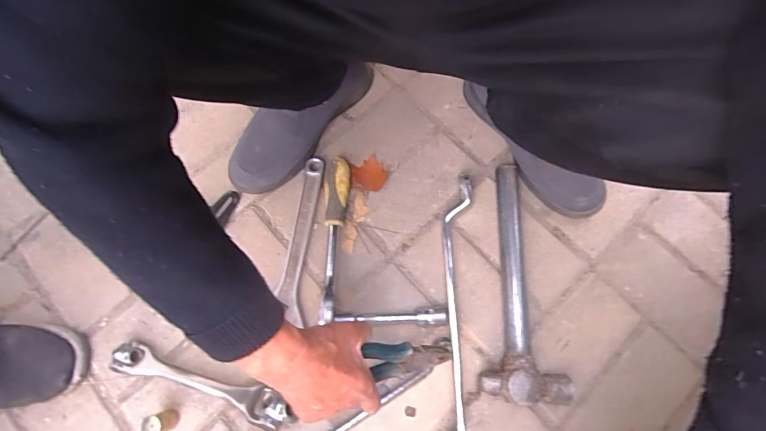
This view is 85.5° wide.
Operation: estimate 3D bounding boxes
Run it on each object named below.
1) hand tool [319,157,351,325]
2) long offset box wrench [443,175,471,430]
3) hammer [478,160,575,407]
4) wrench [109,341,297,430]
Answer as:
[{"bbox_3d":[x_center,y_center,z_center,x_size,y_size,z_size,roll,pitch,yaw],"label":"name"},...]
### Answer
[{"bbox_3d":[-0.070,0.025,0.577,0.035,0.037,0.231,2,73,1],"label":"hand tool"},{"bbox_3d":[0.090,0.140,0.544,0.037,0.038,0.394,6,73,2],"label":"long offset box wrench"},{"bbox_3d":[0.187,0.082,0.561,0.108,0.043,0.313,4,73,1],"label":"hammer"},{"bbox_3d":[-0.223,0.209,0.517,0.240,0.045,0.041,17,74,5],"label":"wrench"}]

